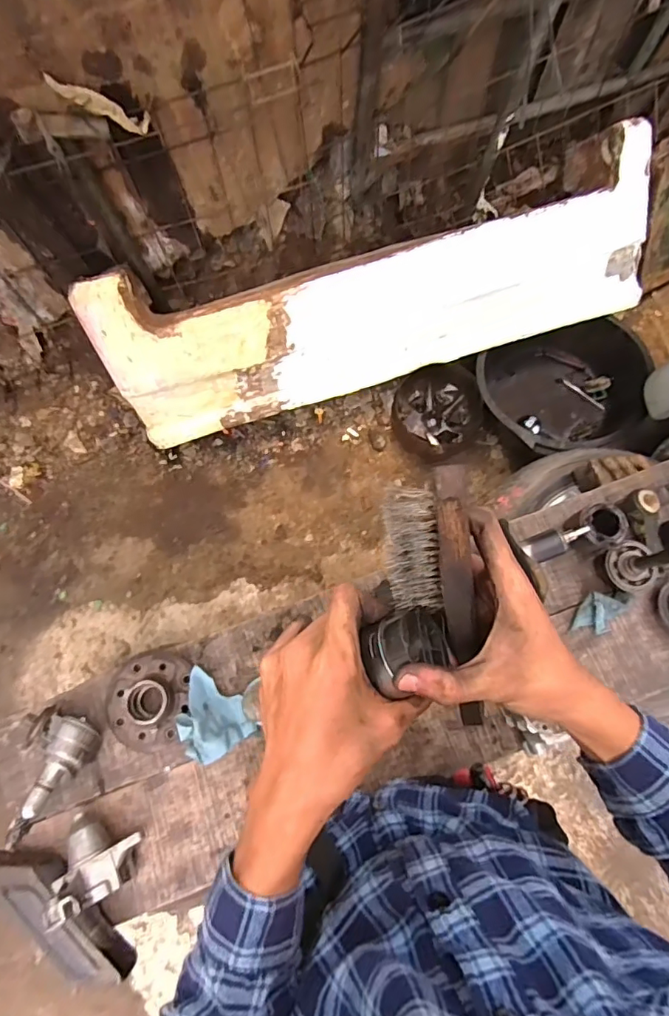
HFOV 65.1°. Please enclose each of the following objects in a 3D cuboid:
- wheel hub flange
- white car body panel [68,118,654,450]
[{"bbox_3d":[-0.288,0.295,0.799,0.128,0.049,0.142,-3,69,0],"label":"wheel hub flange"},{"bbox_3d":[0.127,-0.514,1.291,1.375,0.444,0.130,-17,44,-6],"label":"white car body panel"}]

